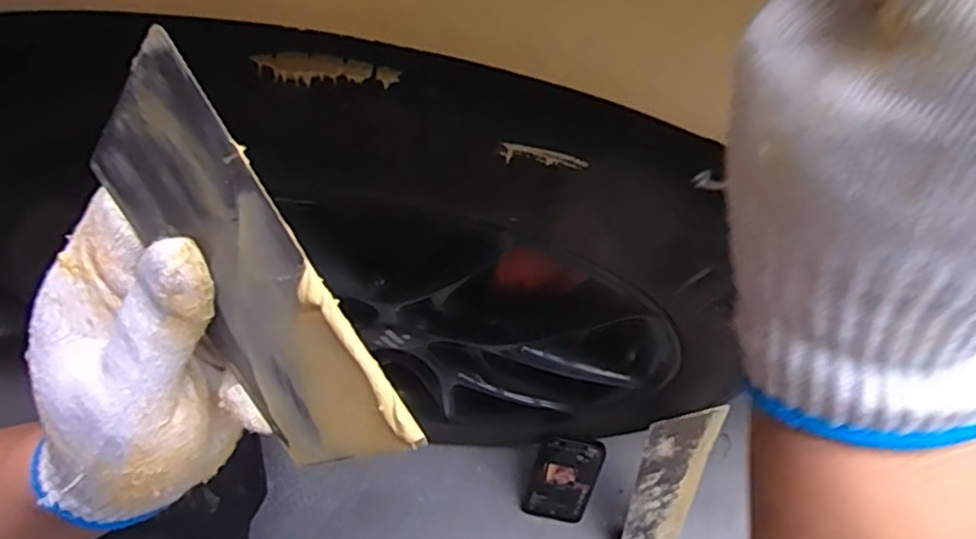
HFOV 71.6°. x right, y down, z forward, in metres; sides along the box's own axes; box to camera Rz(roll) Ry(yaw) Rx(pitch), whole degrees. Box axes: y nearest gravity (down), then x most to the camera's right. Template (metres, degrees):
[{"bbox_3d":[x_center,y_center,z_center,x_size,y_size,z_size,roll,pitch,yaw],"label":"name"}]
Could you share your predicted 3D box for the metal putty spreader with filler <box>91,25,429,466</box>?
[{"bbox_3d":[-0.079,0.006,0.219,0.005,0.072,0.137,-42,107,-48],"label":"metal putty spreader with filler"}]

